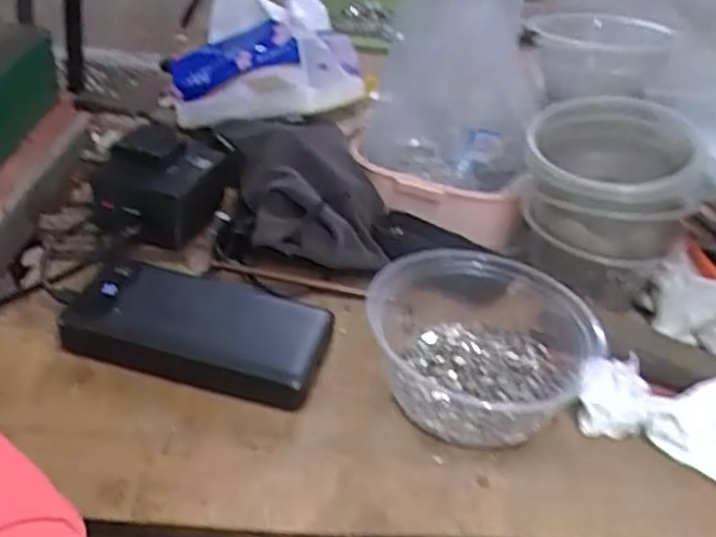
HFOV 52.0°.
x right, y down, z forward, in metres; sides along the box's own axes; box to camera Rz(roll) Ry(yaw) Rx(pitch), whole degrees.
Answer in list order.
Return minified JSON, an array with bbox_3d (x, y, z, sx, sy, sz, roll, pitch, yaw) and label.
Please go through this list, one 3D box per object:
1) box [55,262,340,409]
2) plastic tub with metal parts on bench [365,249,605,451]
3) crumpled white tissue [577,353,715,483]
[{"bbox_3d":[-0.096,0.036,0.448,0.150,0.028,0.069,13,34,8],"label":"box"},{"bbox_3d":[0.083,0.036,0.455,0.130,0.055,0.141,5,34,-3],"label":"plastic tub with metal parts on bench"},{"bbox_3d":[0.187,0.081,0.428,0.109,0.030,0.059,20,36,18],"label":"crumpled white tissue"}]

